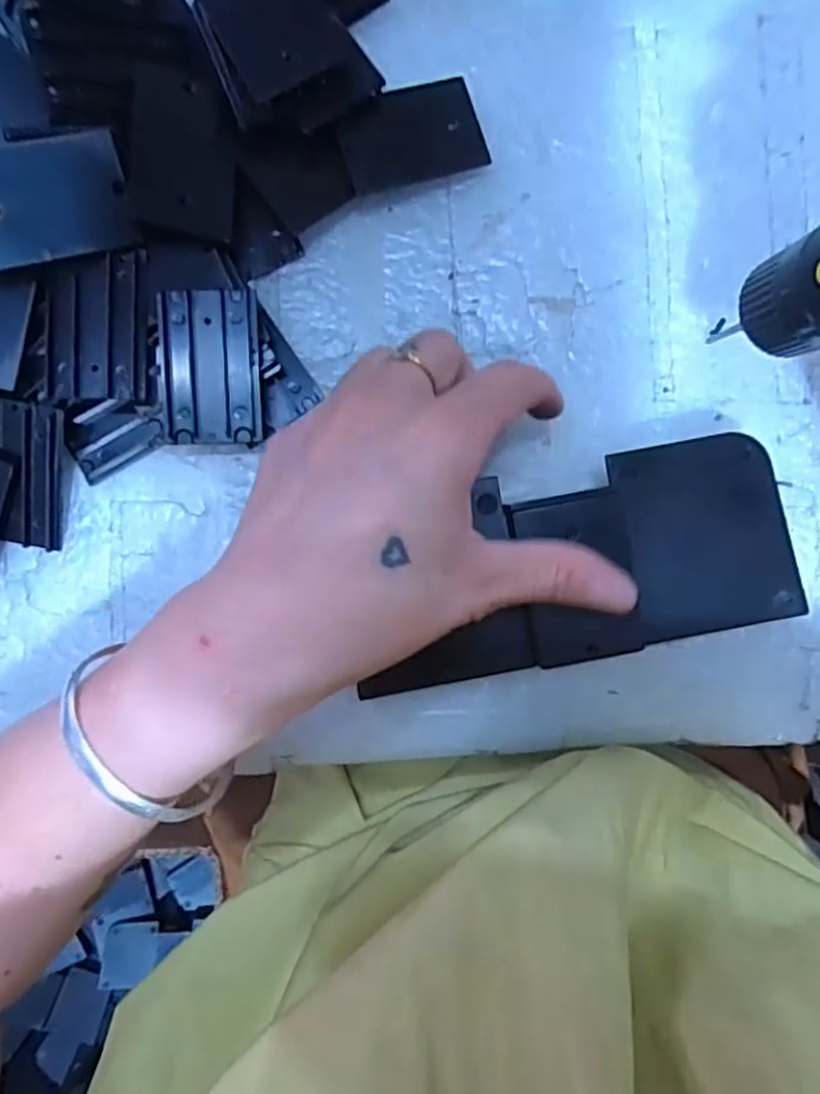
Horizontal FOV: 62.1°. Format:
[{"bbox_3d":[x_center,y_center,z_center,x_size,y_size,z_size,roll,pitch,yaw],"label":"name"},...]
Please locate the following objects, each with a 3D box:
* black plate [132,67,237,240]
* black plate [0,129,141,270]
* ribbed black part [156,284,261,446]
[{"bbox_3d":[-0.081,-0.141,0.243,0.033,0.007,0.055,2,91,0],"label":"black plate"},{"bbox_3d":[-0.126,-0.120,0.235,0.054,0.004,0.038,-19,104,-17],"label":"black plate"},{"bbox_3d":[-0.074,-0.067,0.253,0.035,0.004,0.055,-2,94,-6],"label":"ribbed black part"}]

